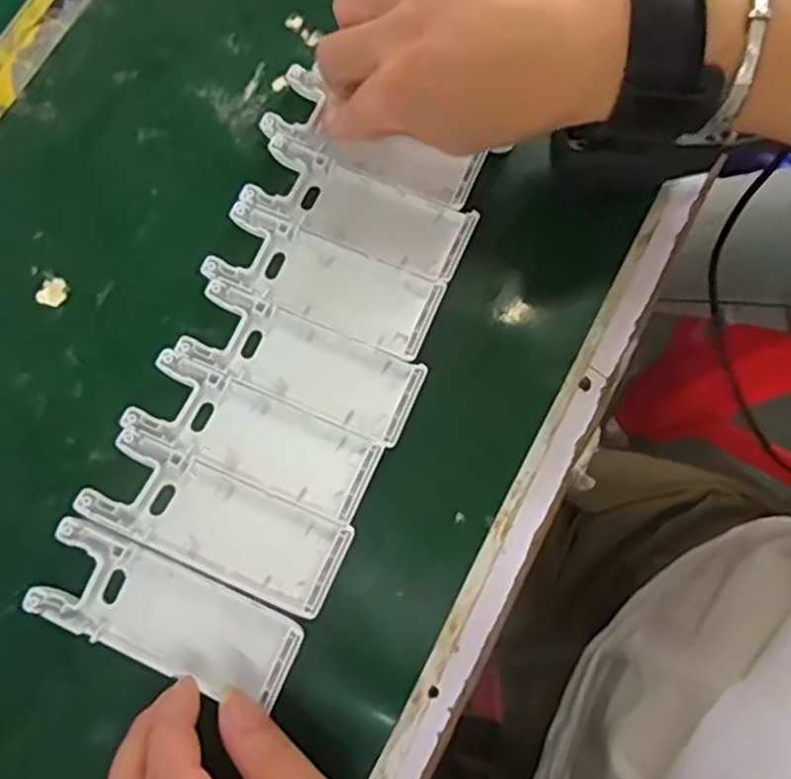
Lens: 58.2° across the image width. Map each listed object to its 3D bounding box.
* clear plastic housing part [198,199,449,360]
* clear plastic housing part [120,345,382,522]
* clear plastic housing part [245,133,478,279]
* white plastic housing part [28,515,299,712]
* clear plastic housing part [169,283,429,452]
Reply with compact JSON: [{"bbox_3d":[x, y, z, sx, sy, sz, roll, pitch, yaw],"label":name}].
[{"bbox_3d":[-0.031,-0.049,0.324,0.102,0.010,0.039,22,77,5],"label":"clear plastic housing part"},{"bbox_3d":[-0.059,0.020,0.303,0.102,0.012,0.039,22,77,5],"label":"clear plastic housing part"},{"bbox_3d":[-0.016,-0.083,0.332,0.102,0.010,0.038,23,77,5],"label":"clear plastic housing part"},{"bbox_3d":[-0.088,0.088,0.277,0.103,0.015,0.040,20,77,6],"label":"white plastic housing part"},{"bbox_3d":[-0.040,-0.012,0.315,0.102,0.010,0.039,24,78,6],"label":"clear plastic housing part"}]

